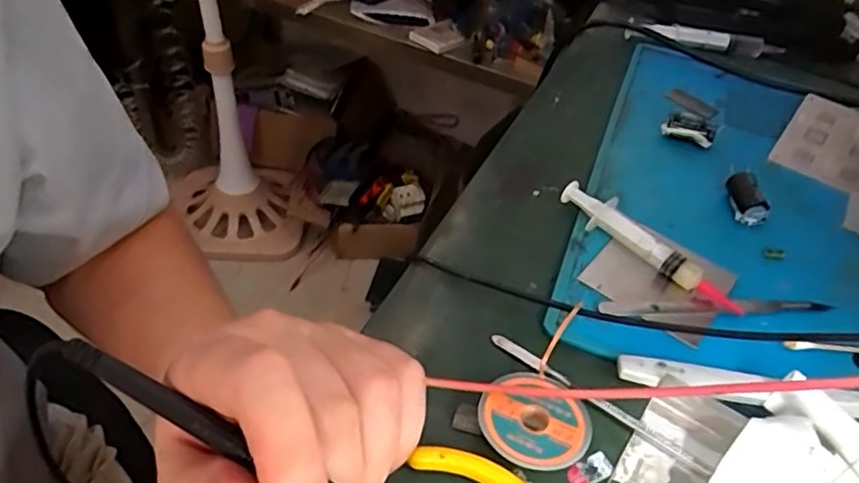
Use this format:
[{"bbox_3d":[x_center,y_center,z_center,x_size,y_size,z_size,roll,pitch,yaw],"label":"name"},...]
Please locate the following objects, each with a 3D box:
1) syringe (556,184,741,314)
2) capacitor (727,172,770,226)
[{"bbox_3d":[0.120,0.002,0.344,0.016,0.016,0.112,-28,54,-32],"label":"syringe"},{"bbox_3d":[0.197,-0.026,0.384,0.016,0.021,0.031,4,44,-4],"label":"capacitor"}]

